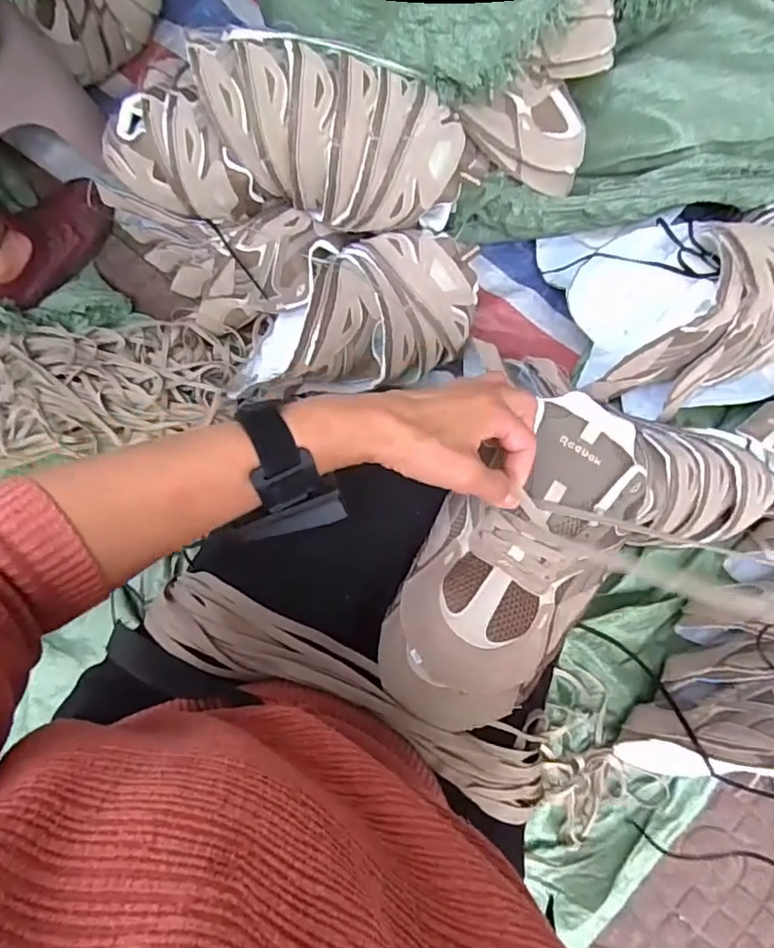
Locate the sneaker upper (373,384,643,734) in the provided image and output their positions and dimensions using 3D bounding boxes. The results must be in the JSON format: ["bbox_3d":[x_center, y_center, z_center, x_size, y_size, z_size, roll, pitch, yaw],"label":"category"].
[{"bbox_3d":[0.102,0.060,0.412,0.132,0.068,0.264,38,80,3],"label":"sneaker upper"}]

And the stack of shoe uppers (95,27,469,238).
[{"bbox_3d":[-0.119,-0.376,0.637,0.405,0.134,0.146,9,82,0],"label":"stack of shoe uppers"}]

